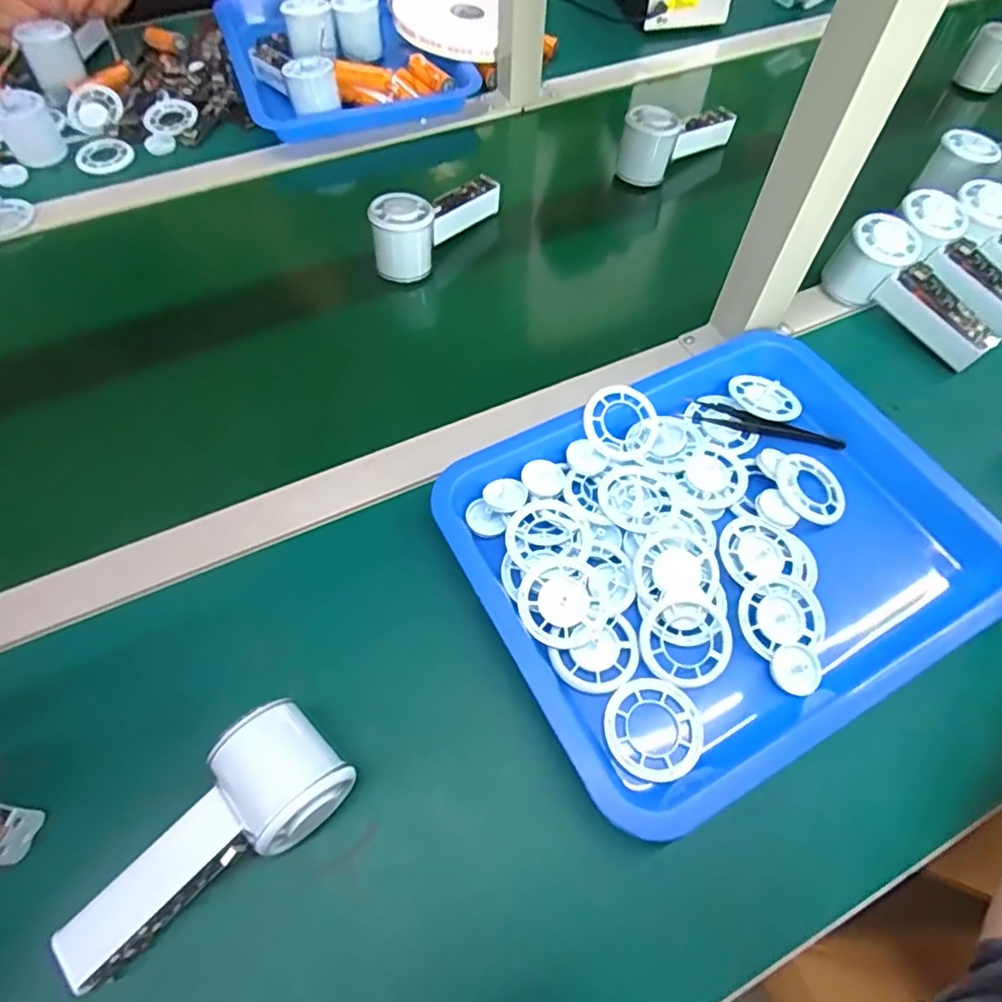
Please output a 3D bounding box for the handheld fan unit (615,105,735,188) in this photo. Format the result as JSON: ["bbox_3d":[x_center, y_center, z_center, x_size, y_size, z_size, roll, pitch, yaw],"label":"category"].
[{"bbox_3d":[0.188,-0.398,0.665,0.154,0.059,0.050,-35,66,-20],"label":"handheld fan unit"}]

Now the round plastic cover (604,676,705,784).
[{"bbox_3d":[0.092,0.137,0.371,0.058,0.004,0.059,1,59,-1],"label":"round plastic cover"}]

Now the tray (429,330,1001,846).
[{"bbox_3d":[0.163,0.023,0.430,0.363,0.036,0.267,-26,65,-14],"label":"tray"}]

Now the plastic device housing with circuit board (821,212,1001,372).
[{"bbox_3d":[0.363,-0.184,0.534,0.053,0.059,0.145,-39,68,-22],"label":"plastic device housing with circuit board"}]

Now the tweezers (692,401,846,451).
[{"bbox_3d":[0.210,-0.060,0.481,0.113,0.010,0.021,14,60,6],"label":"tweezers"}]

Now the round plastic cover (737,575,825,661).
[{"bbox_3d":[0.182,0.074,0.401,0.055,0.010,0.050,1,59,-1],"label":"round plastic cover"}]

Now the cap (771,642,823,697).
[{"bbox_3d":[0.185,0.104,0.383,0.029,0.006,0.030,1,59,-1],"label":"cap"}]

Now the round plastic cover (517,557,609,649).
[{"bbox_3d":[0.040,0.065,0.399,0.055,0.010,0.057,1,59,-1],"label":"round plastic cover"}]

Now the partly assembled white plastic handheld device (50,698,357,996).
[{"bbox_3d":[-0.150,0.181,0.322,0.061,0.062,0.148,39,65,19],"label":"partly assembled white plastic handheld device"}]

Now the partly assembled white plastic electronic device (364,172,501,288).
[{"bbox_3d":[-0.065,-0.274,0.588,0.045,0.062,0.151,34,64,17],"label":"partly assembled white plastic electronic device"}]

